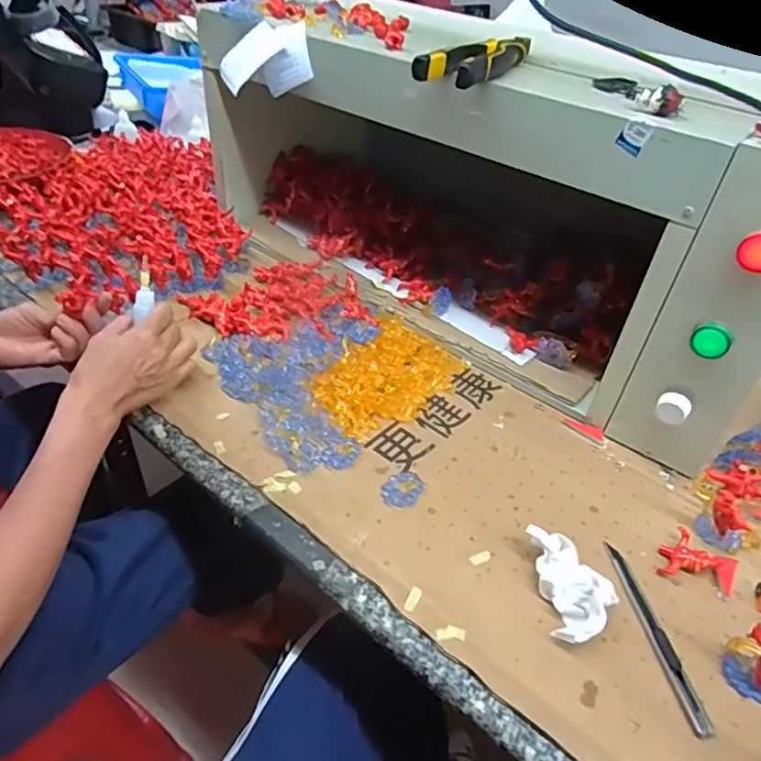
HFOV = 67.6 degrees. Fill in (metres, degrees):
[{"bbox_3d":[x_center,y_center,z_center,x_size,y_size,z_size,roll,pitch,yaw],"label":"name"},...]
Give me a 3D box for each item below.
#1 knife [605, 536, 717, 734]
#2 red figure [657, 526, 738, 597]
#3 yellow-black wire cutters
[{"bbox_3d":[0.190,0.172,0.398,0.013,0.005,0.137,-1,41,-8],"label":"knife"},{"bbox_3d":[0.247,0.141,0.442,0.053,0.011,0.044,20,43,16],"label":"red figure"},{"bbox_3d":[0.087,-0.283,0.495,0.050,0.023,0.169,23,44,19],"label":"yellow-black wire cutters"}]

